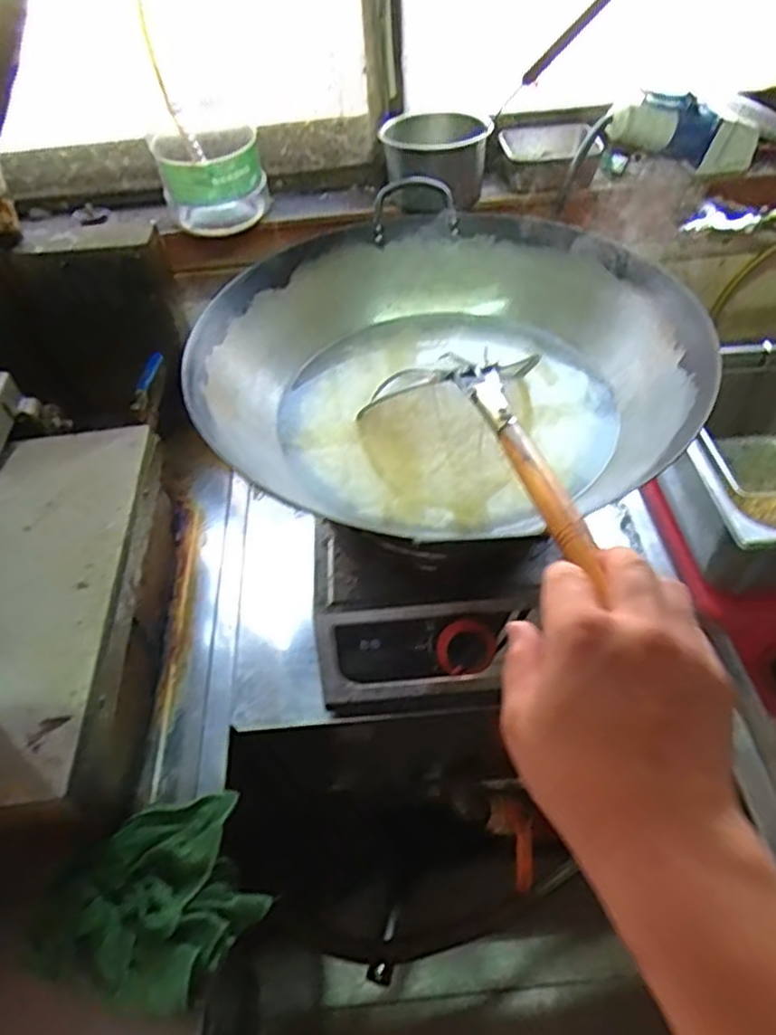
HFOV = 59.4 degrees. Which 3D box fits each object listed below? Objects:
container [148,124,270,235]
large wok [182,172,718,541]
[{"bbox_3d":[-0.239,-0.466,0.940,0.141,0.130,0.117,-19,54,-13],"label":"container"},{"bbox_3d":[0.063,-0.176,0.721,0.475,0.117,0.411,6,52,7],"label":"large wok"}]

